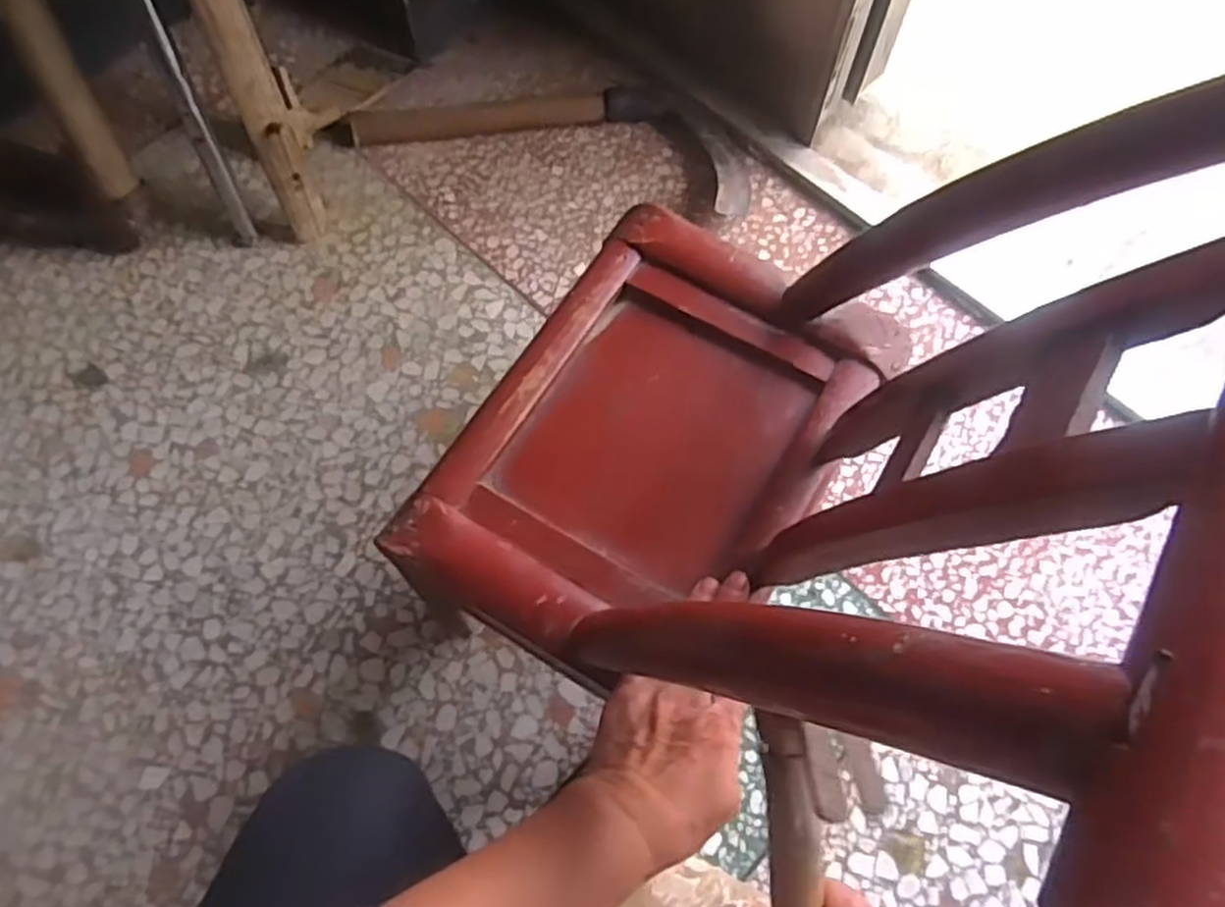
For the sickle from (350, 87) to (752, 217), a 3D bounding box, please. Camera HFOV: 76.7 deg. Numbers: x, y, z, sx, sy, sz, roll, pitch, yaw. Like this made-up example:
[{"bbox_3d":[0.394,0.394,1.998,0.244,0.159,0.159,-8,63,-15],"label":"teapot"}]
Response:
[{"bbox_3d":[-0.070,-0.399,0.945,0.499,0.037,0.179,16,66,7],"label":"sickle"}]

